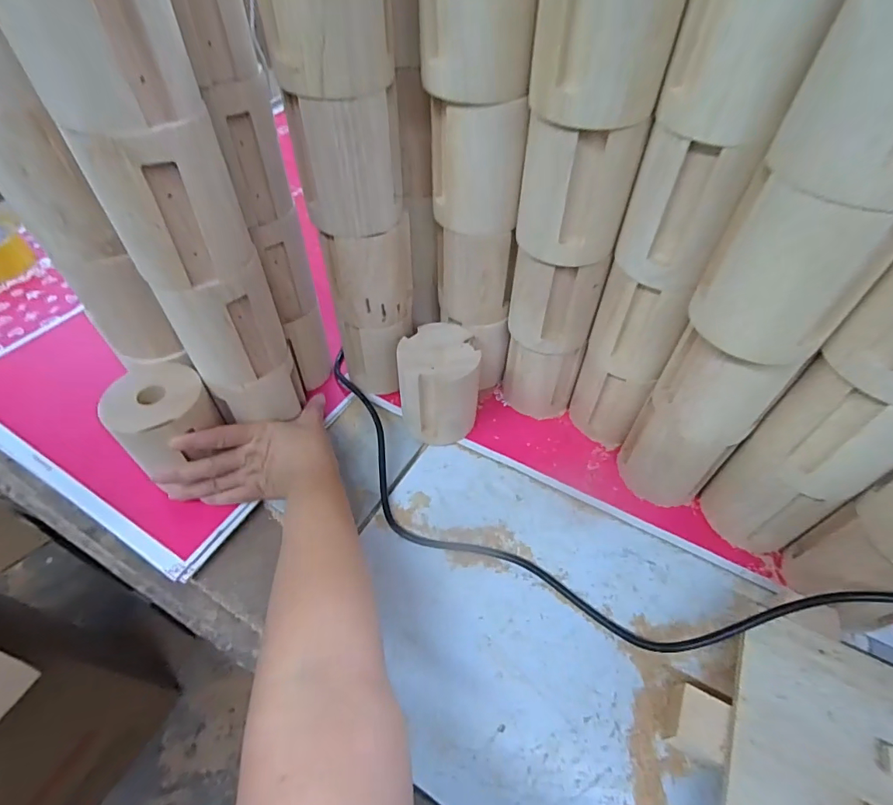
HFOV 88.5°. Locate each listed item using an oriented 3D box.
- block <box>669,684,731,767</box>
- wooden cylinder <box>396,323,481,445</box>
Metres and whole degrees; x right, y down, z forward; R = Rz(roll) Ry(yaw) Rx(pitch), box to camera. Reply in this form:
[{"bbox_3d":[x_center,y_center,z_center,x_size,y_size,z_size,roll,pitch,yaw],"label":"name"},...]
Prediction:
[{"bbox_3d":[0.173,0.222,0.316,0.028,0.028,0.039,22,55,17],"label":"block"},{"bbox_3d":[-0.007,-0.018,0.465,0.076,0.102,0.079,0,51,0],"label":"wooden cylinder"}]

